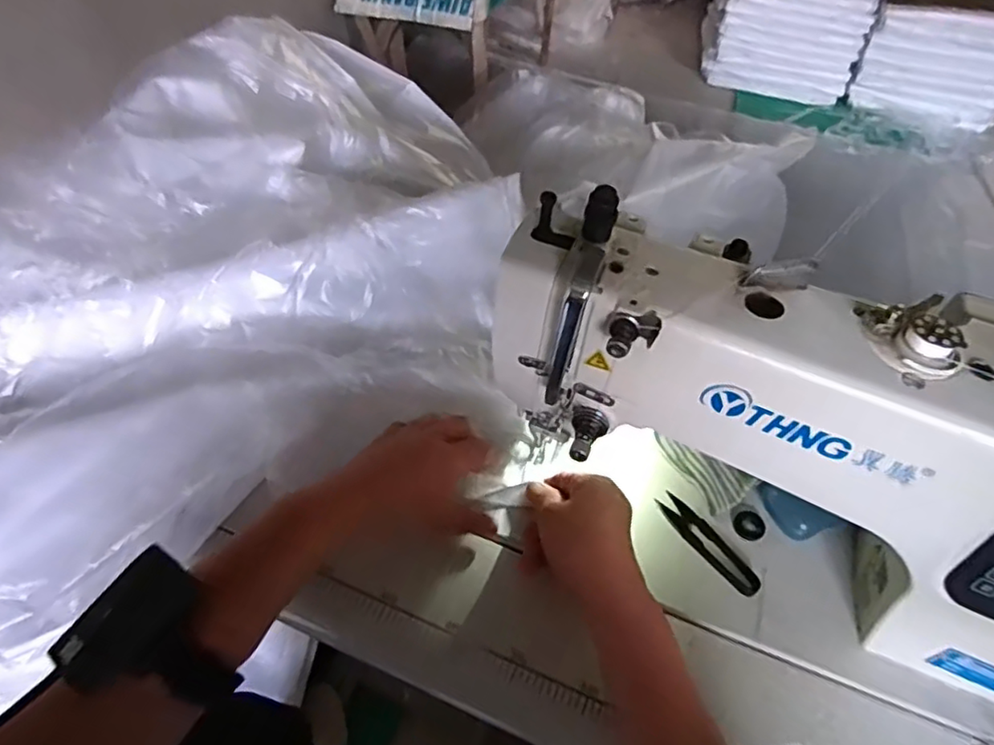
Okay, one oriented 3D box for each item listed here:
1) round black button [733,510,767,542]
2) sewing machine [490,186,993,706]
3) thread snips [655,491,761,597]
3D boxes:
[{"bbox_3d":[0.208,0.126,0.517,0.025,0.006,0.024,2,50,-3],"label":"round black button"},{"bbox_3d":[0.266,0.067,0.400,0.554,0.227,0.141,21,52,12],"label":"sewing machine"},{"bbox_3d":[0.169,0.136,0.503,0.025,0.007,0.096,-29,58,-26],"label":"thread snips"}]

